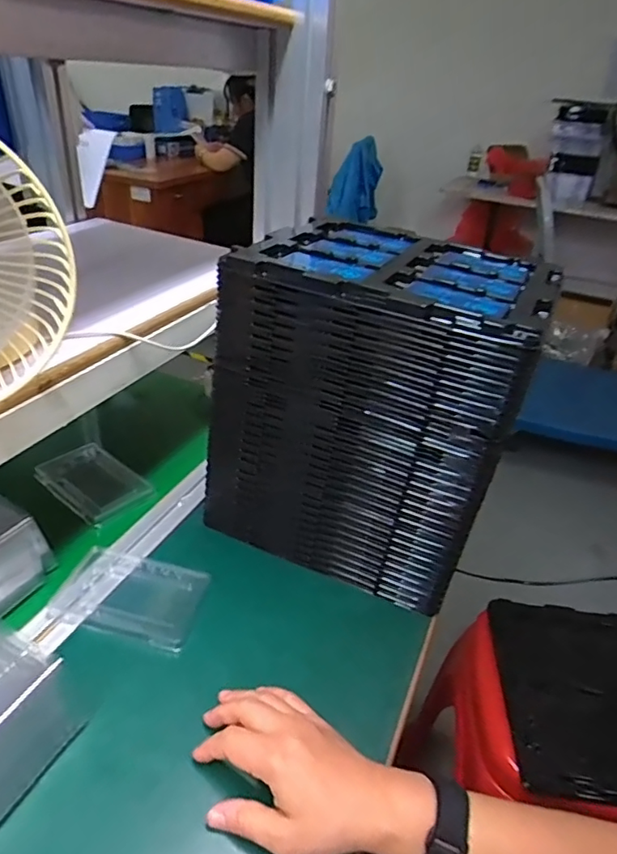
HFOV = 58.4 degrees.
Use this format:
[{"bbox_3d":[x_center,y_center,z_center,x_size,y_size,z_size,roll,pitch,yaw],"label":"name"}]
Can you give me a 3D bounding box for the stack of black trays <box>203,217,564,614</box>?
[{"bbox_3d":[0.070,-0.028,0.592,0.273,0.299,0.215,18,35,20],"label":"stack of black trays"}]

